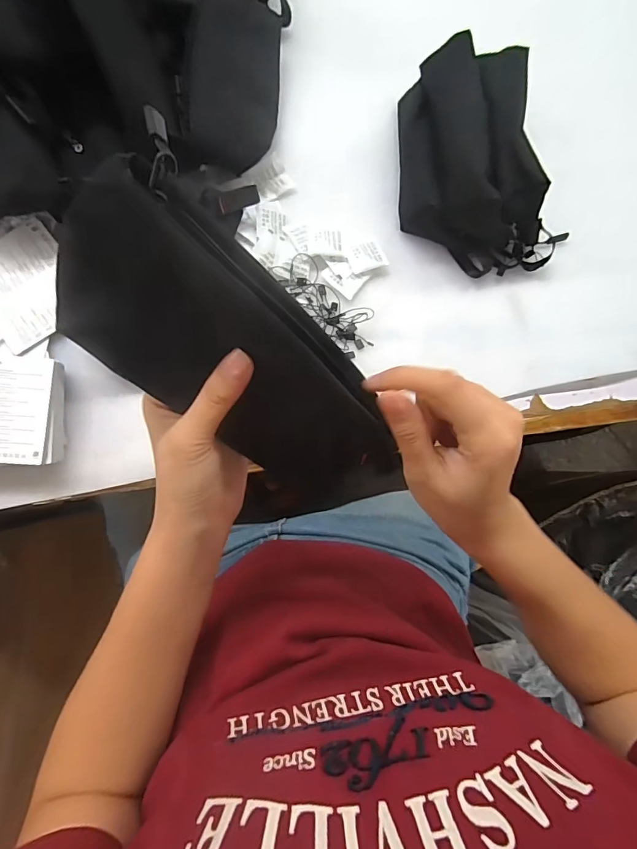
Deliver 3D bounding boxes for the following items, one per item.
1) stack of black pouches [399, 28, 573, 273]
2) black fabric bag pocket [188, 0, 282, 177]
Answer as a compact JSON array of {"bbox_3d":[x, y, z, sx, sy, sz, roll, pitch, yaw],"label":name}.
[{"bbox_3d":[0.159,-0.261,0.439,0.145,0.086,0.200,-10,85,-7],"label":"stack of black pouches"},{"bbox_3d":[-0.074,-0.328,0.397,0.077,0.069,0.174,2,84,-6],"label":"black fabric bag pocket"}]

